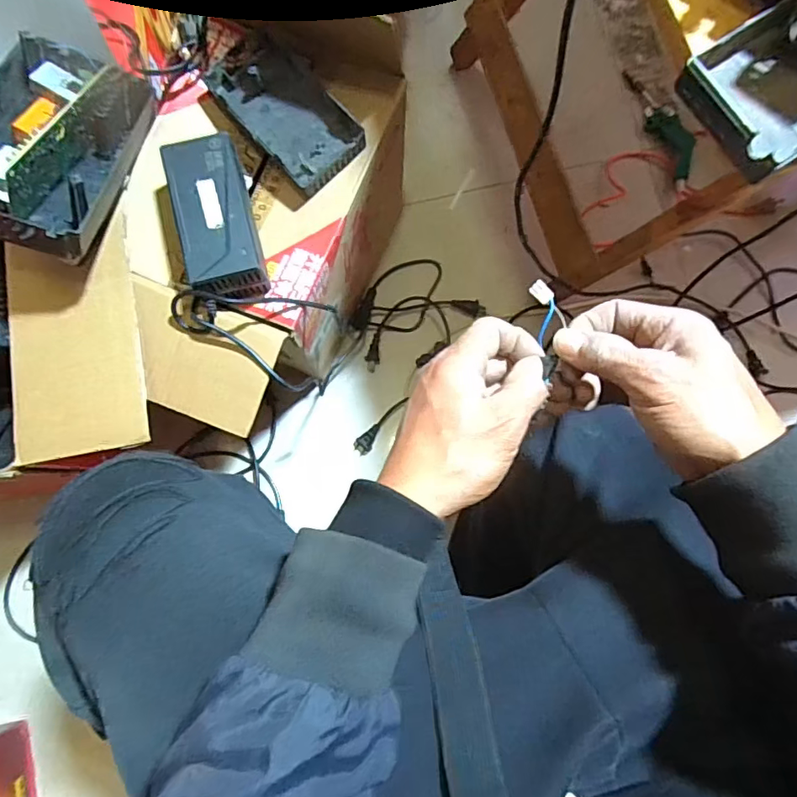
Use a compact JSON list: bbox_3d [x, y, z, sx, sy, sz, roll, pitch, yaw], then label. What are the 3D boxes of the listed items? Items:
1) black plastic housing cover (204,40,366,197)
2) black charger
[{"bbox_3d":[-0.119,-0.309,0.570,0.095,0.032,0.172,-40,83,-5],"label":"black plastic housing cover"},{"bbox_3d":[-0.180,-0.179,0.535,0.068,0.054,0.149,-14,82,-1],"label":"black charger"}]

